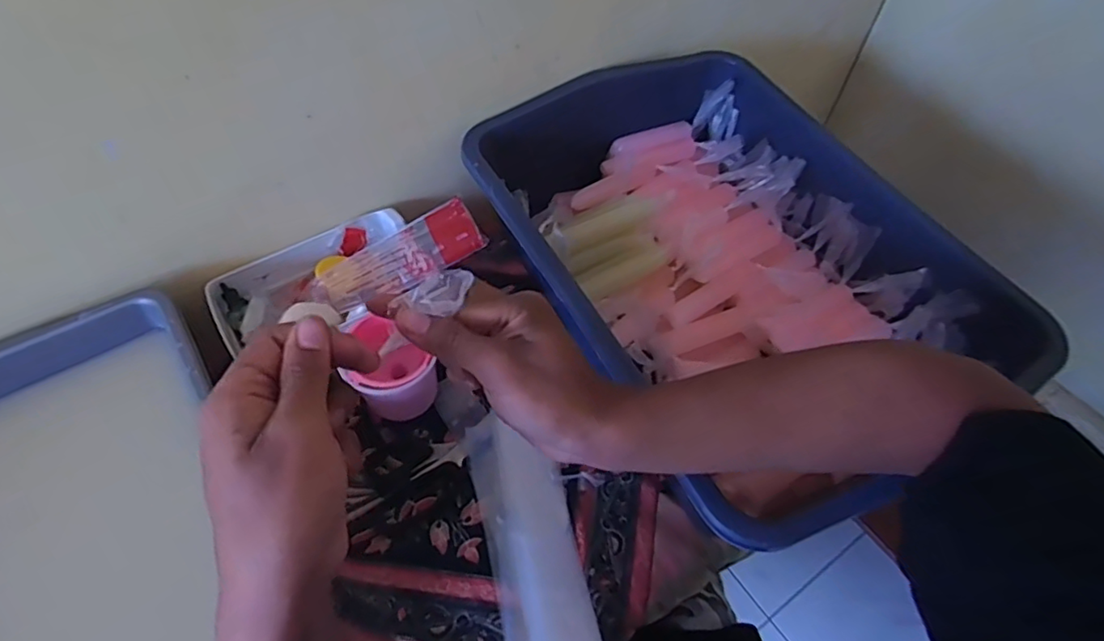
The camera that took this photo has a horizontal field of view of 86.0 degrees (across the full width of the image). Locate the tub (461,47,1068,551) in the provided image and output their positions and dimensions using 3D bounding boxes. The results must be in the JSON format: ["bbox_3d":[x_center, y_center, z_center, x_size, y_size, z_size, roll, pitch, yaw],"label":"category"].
[{"bbox_3d":[0.163,-0.058,0.585,0.348,0.117,0.476,-24,60,-17],"label":"tub"}]

